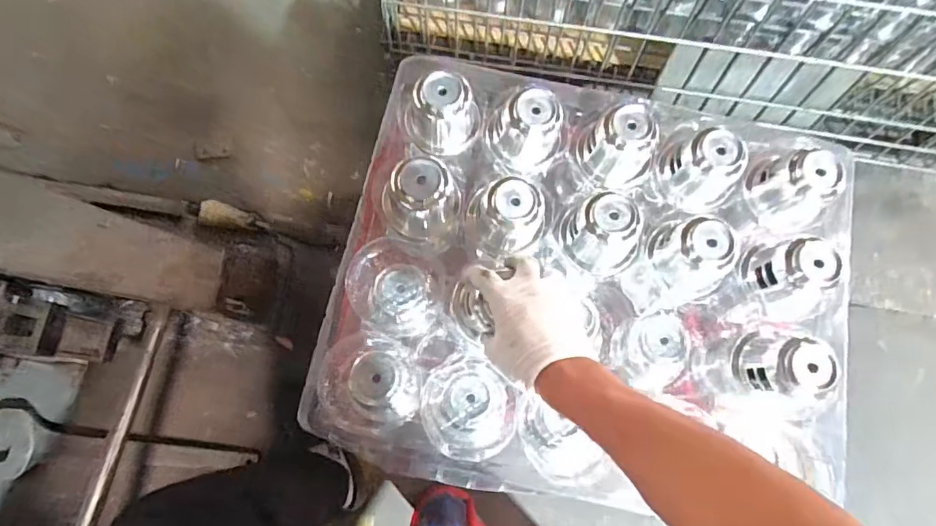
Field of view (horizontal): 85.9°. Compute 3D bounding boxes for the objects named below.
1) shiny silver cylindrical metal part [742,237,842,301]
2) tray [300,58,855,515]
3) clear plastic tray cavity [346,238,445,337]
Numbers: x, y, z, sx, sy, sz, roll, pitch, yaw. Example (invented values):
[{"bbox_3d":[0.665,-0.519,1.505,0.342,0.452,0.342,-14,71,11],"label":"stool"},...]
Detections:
[{"bbox_3d":[0.350,0.004,0.550,0.063,0.071,0.063,0,75,0],"label":"shiny silver cylindrical metal part"},{"bbox_3d":[0.139,0.019,0.579,0.563,0.129,0.460,8,75,1],"label":"tray"},{"bbox_3d":[-0.081,0.027,0.573,0.104,0.049,0.104,-17,76,-5],"label":"clear plastic tray cavity"}]

